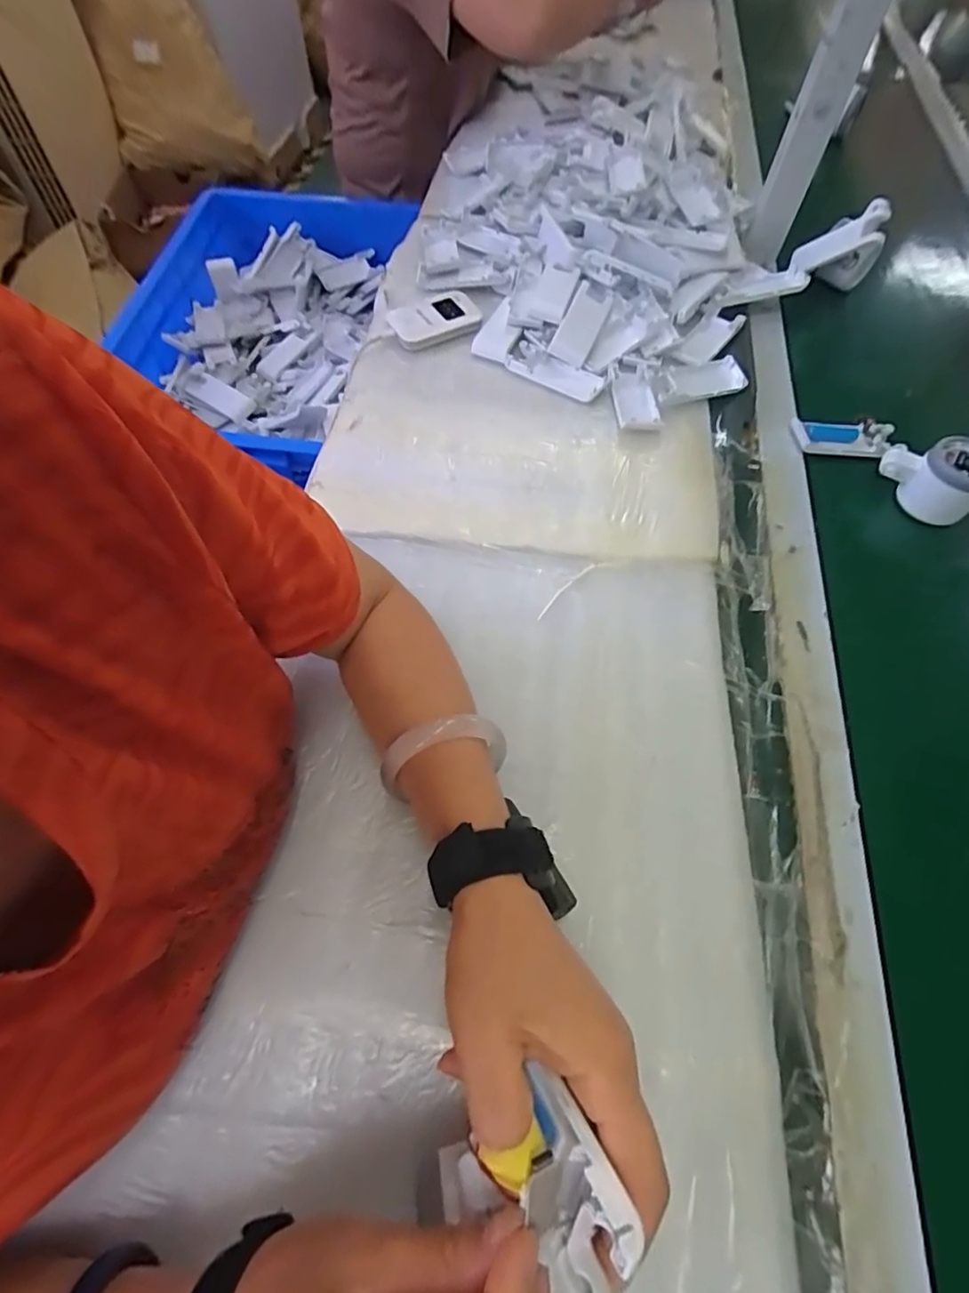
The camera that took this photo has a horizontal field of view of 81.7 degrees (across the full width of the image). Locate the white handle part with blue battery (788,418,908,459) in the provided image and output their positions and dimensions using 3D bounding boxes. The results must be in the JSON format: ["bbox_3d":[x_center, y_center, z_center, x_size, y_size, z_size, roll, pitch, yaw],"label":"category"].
[{"bbox_3d":[0.350,-0.201,0.538,0.106,0.016,0.034,-1,61,-4],"label":"white handle part with blue battery"}]

